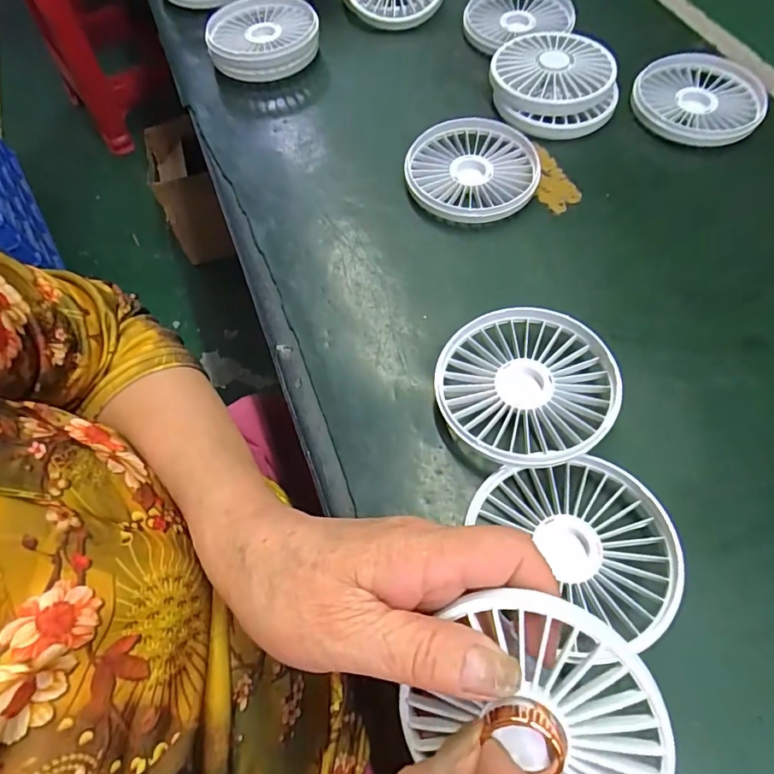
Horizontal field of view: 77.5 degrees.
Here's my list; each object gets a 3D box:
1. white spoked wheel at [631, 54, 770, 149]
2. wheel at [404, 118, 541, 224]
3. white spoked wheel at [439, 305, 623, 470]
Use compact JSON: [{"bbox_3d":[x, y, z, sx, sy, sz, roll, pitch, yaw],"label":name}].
[{"bbox_3d":[0.230,-0.212,0.359,0.088,0.021,0.089,0,63,1],"label":"white spoked wheel"},{"bbox_3d":[0.059,-0.150,0.334,0.086,0.014,0.089,0,63,1],"label":"wheel"},{"bbox_3d":[0.071,0.000,0.251,0.087,0.027,0.085,0,63,1],"label":"white spoked wheel"}]

